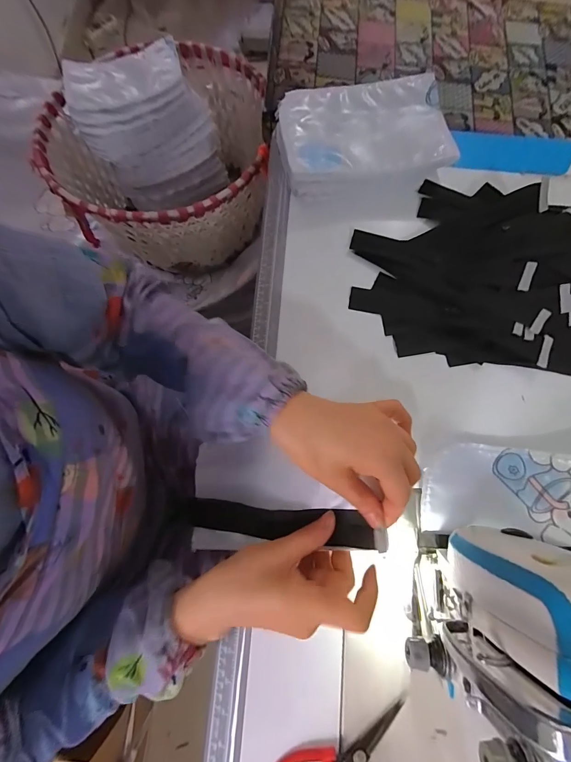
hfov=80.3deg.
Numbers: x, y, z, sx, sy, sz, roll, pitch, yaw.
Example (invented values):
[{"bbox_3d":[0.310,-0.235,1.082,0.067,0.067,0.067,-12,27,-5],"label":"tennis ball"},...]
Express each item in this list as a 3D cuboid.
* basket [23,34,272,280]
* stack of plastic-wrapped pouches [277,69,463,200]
[{"bbox_3d":[-0.217,-0.410,0.665,0.408,0.215,0.380,-31,79,-8],"label":"basket"},{"bbox_3d":[0.096,-0.318,0.445,0.208,0.055,0.135,-14,77,-5],"label":"stack of plastic-wrapped pouches"}]

